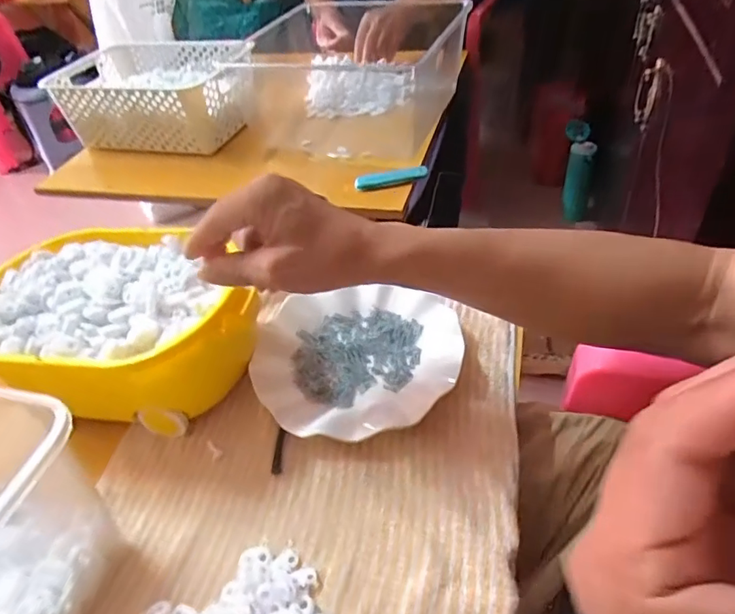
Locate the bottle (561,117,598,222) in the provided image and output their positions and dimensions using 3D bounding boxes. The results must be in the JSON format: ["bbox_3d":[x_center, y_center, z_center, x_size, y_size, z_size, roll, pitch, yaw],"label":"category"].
[{"bbox_3d":[0.562,-0.359,1.391,0.078,0.278,0.074,8,42,17],"label":"bottle"}]

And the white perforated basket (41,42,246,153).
[{"bbox_3d":[-0.355,-0.359,0.884,0.332,0.115,0.206,7,42,16],"label":"white perforated basket"}]

